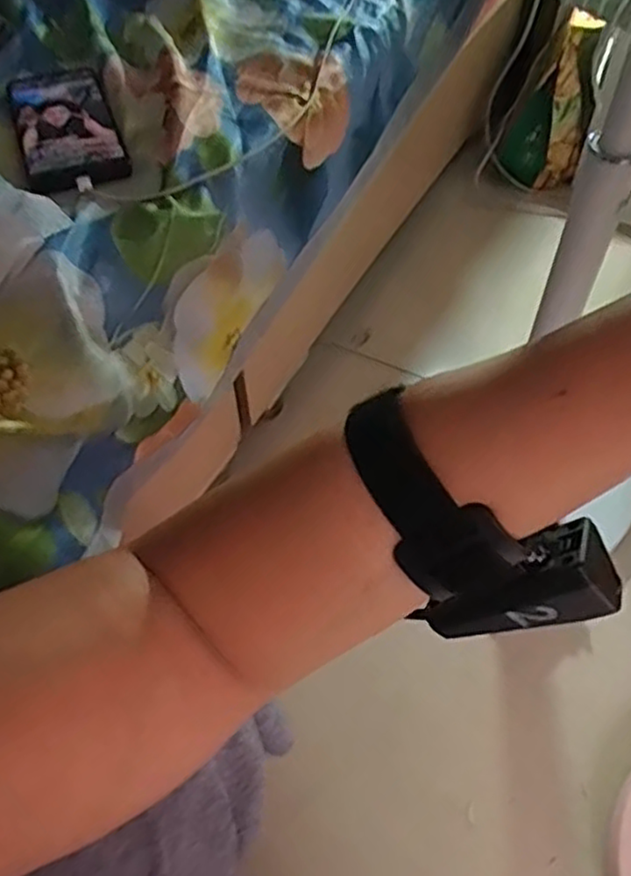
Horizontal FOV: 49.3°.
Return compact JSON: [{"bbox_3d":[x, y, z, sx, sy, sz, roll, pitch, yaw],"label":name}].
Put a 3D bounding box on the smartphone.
[{"bbox_3d":[-0.201,-0.254,0.551,0.075,0.016,0.158,-18,55,-12],"label":"smartphone"}]

